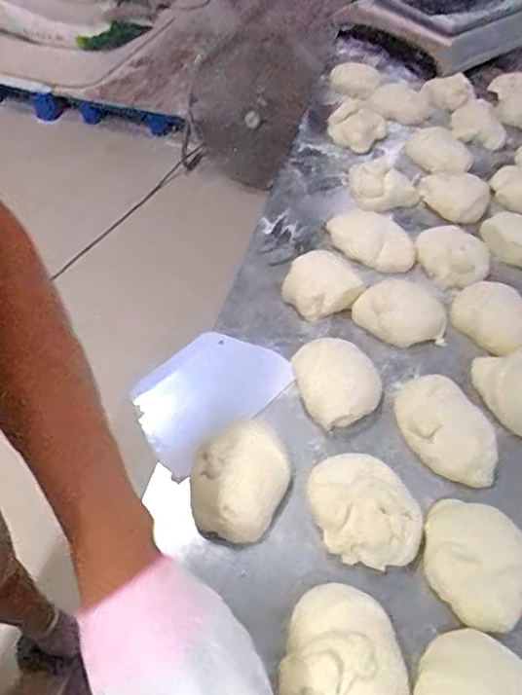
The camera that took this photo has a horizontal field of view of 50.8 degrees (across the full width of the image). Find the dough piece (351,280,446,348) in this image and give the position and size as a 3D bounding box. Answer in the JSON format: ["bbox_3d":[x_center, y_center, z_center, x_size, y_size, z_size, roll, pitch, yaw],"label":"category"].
[{"bbox_3d":[0.175,-0.043,0.689,0.116,0.045,0.067,26,56,14],"label":"dough piece"}]

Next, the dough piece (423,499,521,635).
[{"bbox_3d":[0.198,0.188,0.500,0.099,0.039,0.110,-34,60,-27],"label":"dough piece"}]

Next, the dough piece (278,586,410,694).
[{"bbox_3d":[0.065,0.261,0.440,0.099,0.037,0.137,1,51,-2],"label":"dough piece"}]

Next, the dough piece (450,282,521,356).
[{"bbox_3d":[0.299,-0.037,0.709,0.105,0.040,0.081,30,58,17],"label":"dough piece"}]

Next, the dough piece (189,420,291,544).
[{"bbox_3d":[-0.021,0.127,0.548,0.093,0.038,0.122,17,55,8],"label":"dough piece"}]

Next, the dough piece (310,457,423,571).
[{"bbox_3d":[0.098,0.151,0.525,0.094,0.043,0.115,-12,56,-13],"label":"dough piece"}]

